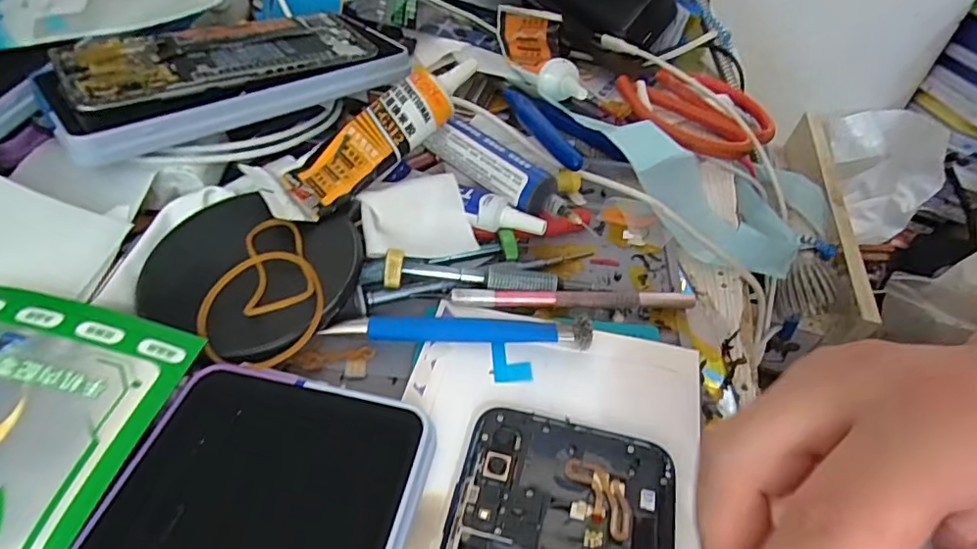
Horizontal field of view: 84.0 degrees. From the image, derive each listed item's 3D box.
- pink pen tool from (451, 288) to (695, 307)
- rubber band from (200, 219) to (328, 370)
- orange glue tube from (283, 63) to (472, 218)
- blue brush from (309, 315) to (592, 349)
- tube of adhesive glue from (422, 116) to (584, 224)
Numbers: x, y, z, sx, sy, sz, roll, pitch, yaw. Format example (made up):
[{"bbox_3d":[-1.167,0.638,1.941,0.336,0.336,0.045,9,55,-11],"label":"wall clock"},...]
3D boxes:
[{"bbox_3d":[0.041,0.012,0.261,0.115,0.011,0.009,1,47,-3],"label":"pink pen tool"},{"bbox_3d":[-0.095,0.005,0.237,0.049,0.006,0.073,11,47,6],"label":"rubber band"},{"bbox_3d":[-0.054,-0.075,0.283,0.115,0.021,0.038,-39,57,-5],"label":"orange glue tube"},{"bbox_3d":[-0.013,0.023,0.238,0.114,0.013,0.011,4,47,0],"label":"blue brush"},{"bbox_3d":[0.007,-0.052,0.291,0.093,0.029,0.020,33,53,25],"label":"tube of adhesive glue"}]

